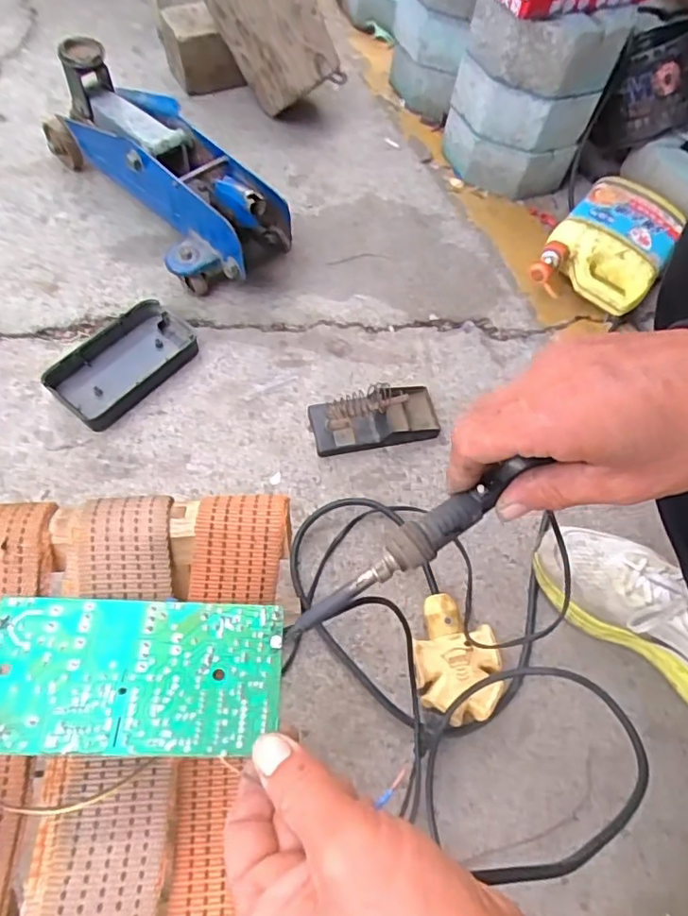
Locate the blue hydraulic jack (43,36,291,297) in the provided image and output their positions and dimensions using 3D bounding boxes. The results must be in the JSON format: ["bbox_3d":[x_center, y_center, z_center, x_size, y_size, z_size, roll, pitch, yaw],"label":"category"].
[{"bbox_3d":[-0.237,-0.372,0.743,0.138,0.149,0.369,-36,72,-22],"label":"blue hydraulic jack"}]

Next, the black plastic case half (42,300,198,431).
[{"bbox_3d":[-0.262,-0.115,0.683,0.103,0.028,0.166,38,64,12],"label":"black plastic case half"}]

